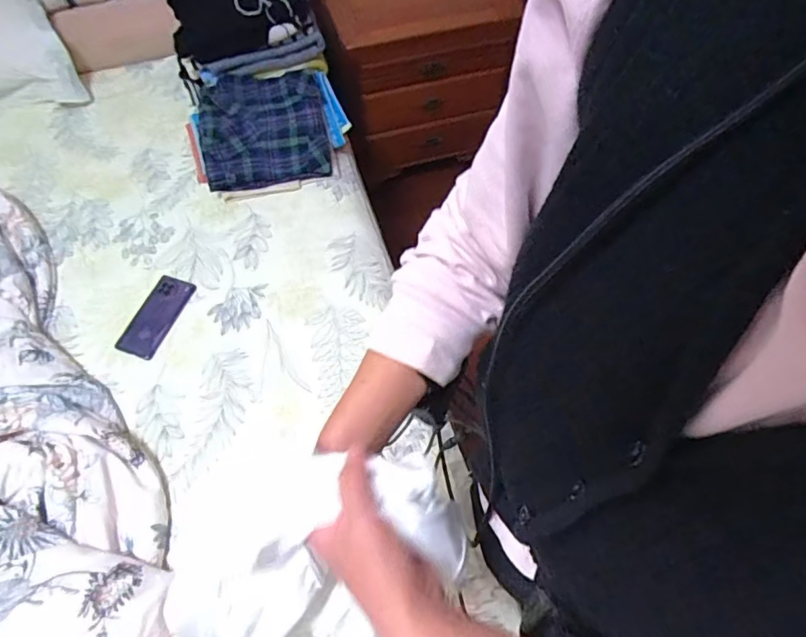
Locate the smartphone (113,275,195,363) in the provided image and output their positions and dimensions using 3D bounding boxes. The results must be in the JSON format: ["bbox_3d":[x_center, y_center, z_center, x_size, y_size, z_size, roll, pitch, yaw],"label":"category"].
[{"bbox_3d":[-0.466,-0.007,0.975,0.080,0.017,0.168,16,60,12],"label":"smartphone"}]

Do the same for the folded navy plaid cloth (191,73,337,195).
[{"bbox_3d":[-0.310,-0.426,1.135,0.271,0.042,0.293,-13,68,-9],"label":"folded navy plaid cloth"}]

